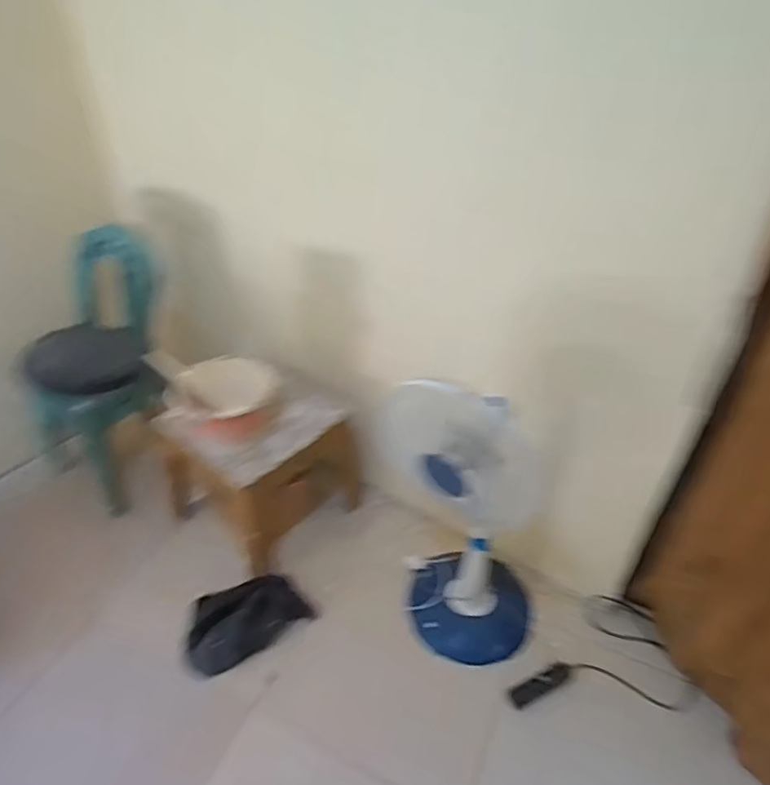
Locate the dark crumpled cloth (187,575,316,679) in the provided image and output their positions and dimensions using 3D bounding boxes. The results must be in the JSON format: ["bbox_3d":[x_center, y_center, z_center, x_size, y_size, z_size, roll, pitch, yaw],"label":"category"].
[{"bbox_3d":[-0.428,0.695,1.747,0.383,0.149,0.218,-19,42,-24],"label":"dark crumpled cloth"}]

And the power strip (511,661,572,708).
[{"bbox_3d":[0.448,0.838,1.613,0.198,0.021,0.050,-17,41,-22],"label":"power strip"}]

